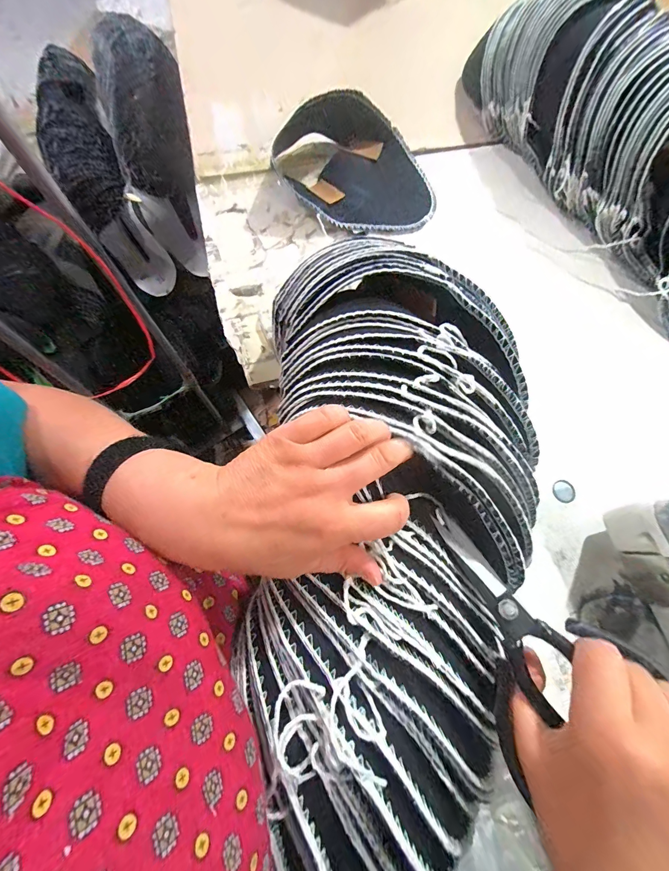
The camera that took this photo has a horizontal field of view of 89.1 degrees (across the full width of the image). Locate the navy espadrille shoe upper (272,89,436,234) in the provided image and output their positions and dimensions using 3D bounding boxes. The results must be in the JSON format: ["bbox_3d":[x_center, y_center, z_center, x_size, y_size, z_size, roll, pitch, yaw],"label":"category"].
[{"bbox_3d":[0.032,-0.396,0.494,0.196,0.068,0.231,-26,73,-11],"label":"navy espadrille shoe upper"}]

